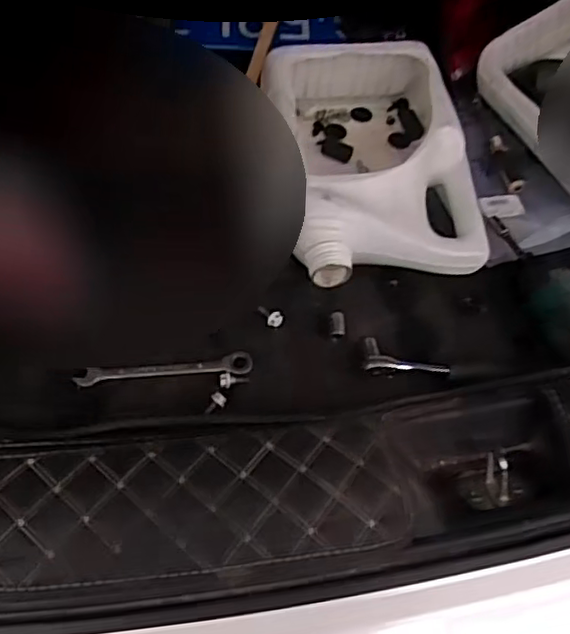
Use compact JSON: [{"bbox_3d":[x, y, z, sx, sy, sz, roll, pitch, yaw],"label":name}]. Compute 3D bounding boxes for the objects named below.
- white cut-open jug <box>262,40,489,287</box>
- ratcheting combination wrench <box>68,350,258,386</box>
[{"bbox_3d":[0.097,-0.173,0.721,0.211,0.093,0.302,-6,57,-6],"label":"white cut-open jug"},{"bbox_3d":[-0.116,0.052,0.616,0.166,0.006,0.022,-6,57,-6],"label":"ratcheting combination wrench"}]

